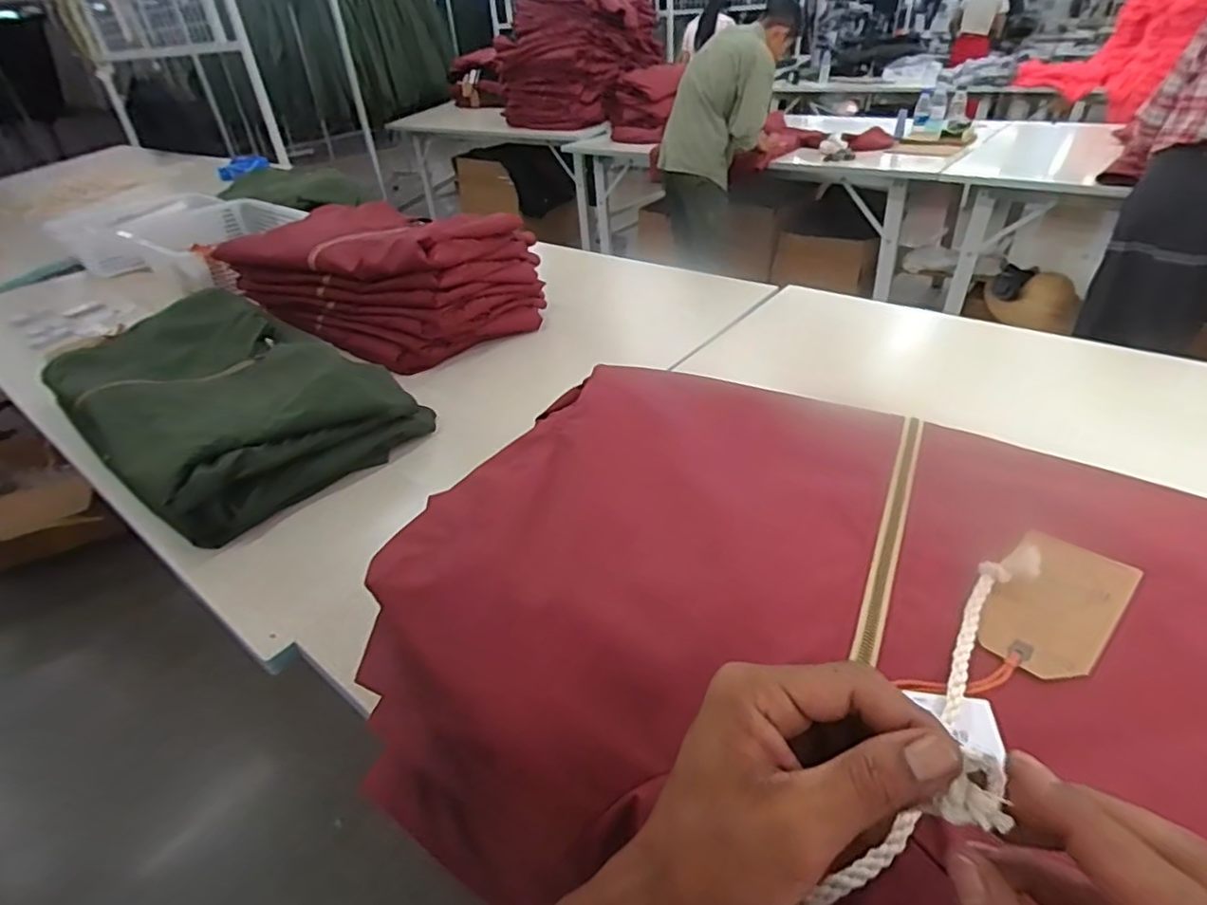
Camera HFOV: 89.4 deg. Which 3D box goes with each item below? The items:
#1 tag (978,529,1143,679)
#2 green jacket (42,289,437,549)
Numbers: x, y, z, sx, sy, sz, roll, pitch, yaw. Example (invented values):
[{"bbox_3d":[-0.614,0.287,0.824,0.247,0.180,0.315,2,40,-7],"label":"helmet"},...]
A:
[{"bbox_3d":[0.260,0.087,0.352,0.098,0.004,0.057,-40,49,-24],"label":"tag"},{"bbox_3d":[-0.630,-0.094,1.002,0.651,0.139,0.360,23,44,32],"label":"green jacket"}]

